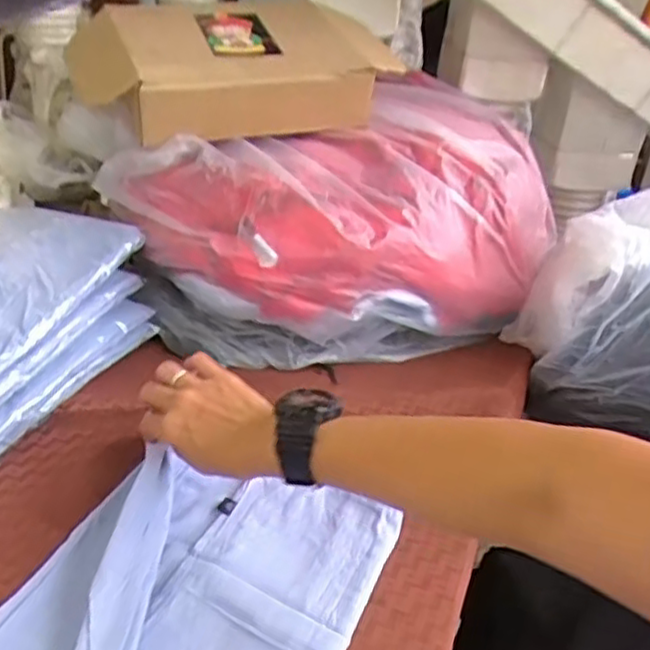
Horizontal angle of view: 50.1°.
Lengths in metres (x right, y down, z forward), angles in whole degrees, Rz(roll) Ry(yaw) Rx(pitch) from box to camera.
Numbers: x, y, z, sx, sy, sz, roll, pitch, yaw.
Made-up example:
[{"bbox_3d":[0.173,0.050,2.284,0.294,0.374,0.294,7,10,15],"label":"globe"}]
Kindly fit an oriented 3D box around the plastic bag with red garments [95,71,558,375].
[{"bbox_3d":[0.044,-0.118,0.844,0.524,0.242,0.262,-14,34,-31],"label":"plastic bag with red garments"}]

